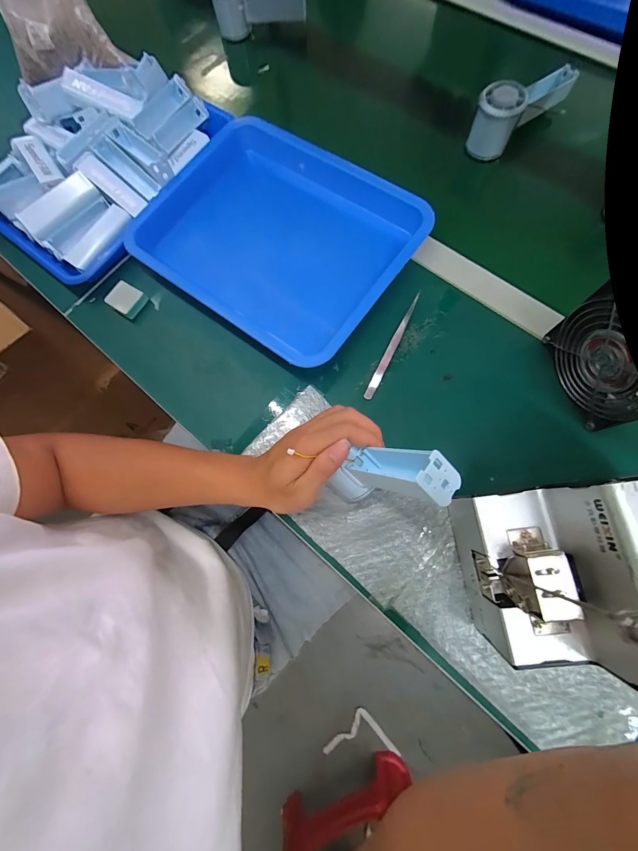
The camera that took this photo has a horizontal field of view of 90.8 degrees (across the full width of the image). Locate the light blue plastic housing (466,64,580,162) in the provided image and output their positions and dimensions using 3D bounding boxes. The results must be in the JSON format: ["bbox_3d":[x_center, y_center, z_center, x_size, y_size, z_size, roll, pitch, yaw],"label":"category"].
[{"bbox_3d":[0.275,-0.432,0.422,0.157,0.056,0.055,-38,76,-6],"label":"light blue plastic housing"}]

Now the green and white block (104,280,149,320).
[{"bbox_3d":[-0.254,-0.166,0.413,0.044,0.011,0.037,33,80,11],"label":"green and white block"}]

